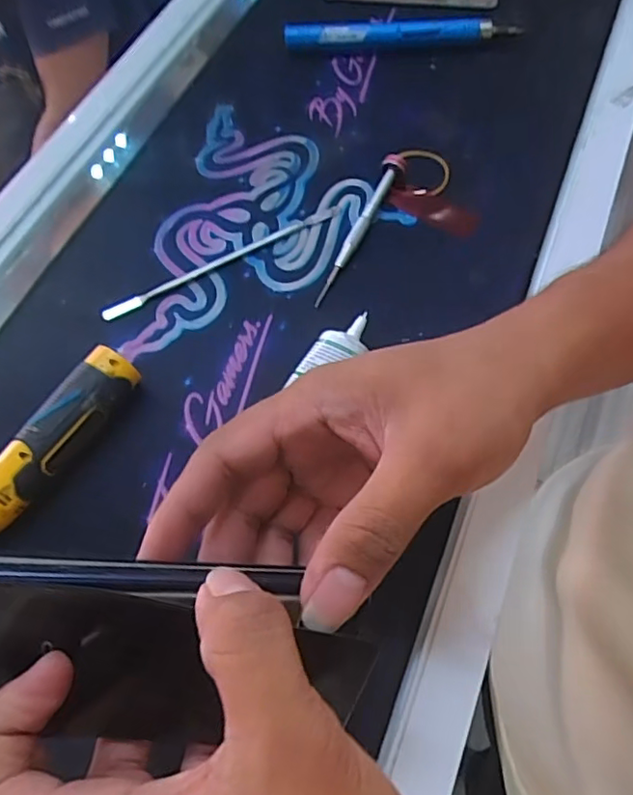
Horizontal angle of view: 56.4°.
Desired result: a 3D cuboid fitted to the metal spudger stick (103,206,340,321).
[{"bbox_3d":[-0.058,-0.089,0.378,0.165,0.006,0.010,-29,65,-13],"label":"metal spudger stick"}]

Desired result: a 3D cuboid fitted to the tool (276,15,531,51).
[{"bbox_3d":[0.067,-0.286,0.465,0.180,0.022,0.016,-5,62,0],"label":"tool"}]

